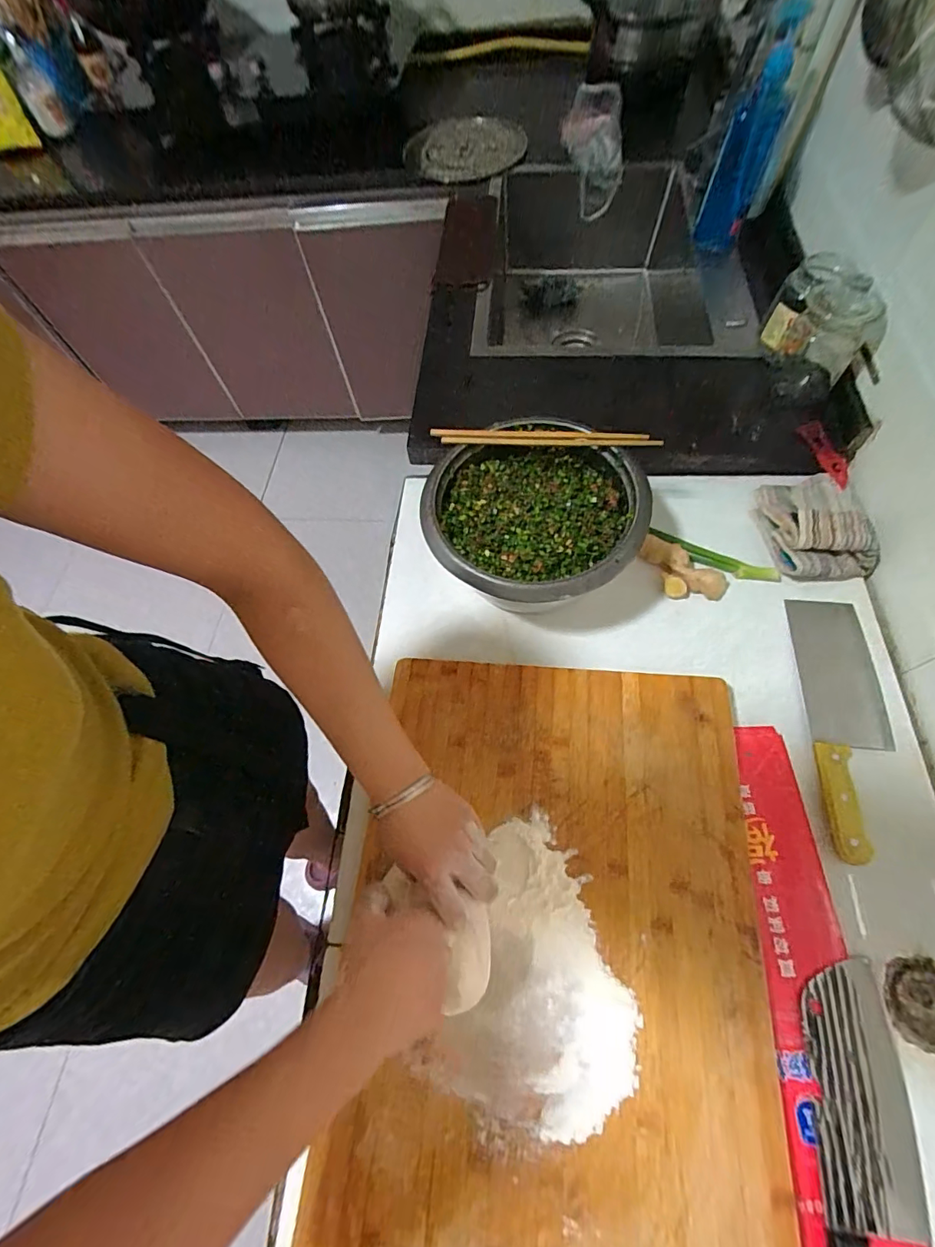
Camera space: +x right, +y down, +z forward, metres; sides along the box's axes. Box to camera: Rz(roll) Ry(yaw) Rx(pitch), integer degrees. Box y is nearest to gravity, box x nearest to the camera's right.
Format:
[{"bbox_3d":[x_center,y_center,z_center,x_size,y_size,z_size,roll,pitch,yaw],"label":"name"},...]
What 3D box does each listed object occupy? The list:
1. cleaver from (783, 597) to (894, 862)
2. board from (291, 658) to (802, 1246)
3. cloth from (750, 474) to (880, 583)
[{"bbox_3d":[0.410,0.098,0.520,0.082,0.019,0.284,5,63,4],"label":"cleaver"},{"bbox_3d":[0.070,0.300,0.427,0.360,0.019,0.558,5,63,4],"label":"board"},{"bbox_3d":[0.435,-0.127,0.610,0.107,0.054,0.152,-3,64,3],"label":"cloth"}]

